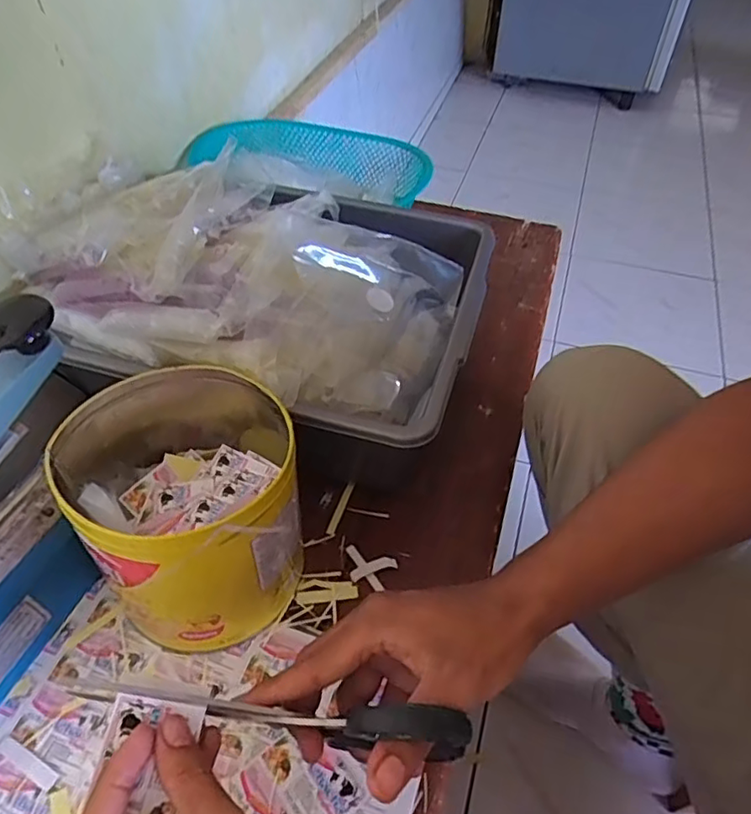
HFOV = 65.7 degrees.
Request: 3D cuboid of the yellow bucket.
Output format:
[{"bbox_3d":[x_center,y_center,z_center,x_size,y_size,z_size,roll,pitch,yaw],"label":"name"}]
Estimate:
[{"bbox_3d":[-0.136,0.066,0.440,0.148,0.156,0.180,-21,52,-18],"label":"yellow bucket"}]

